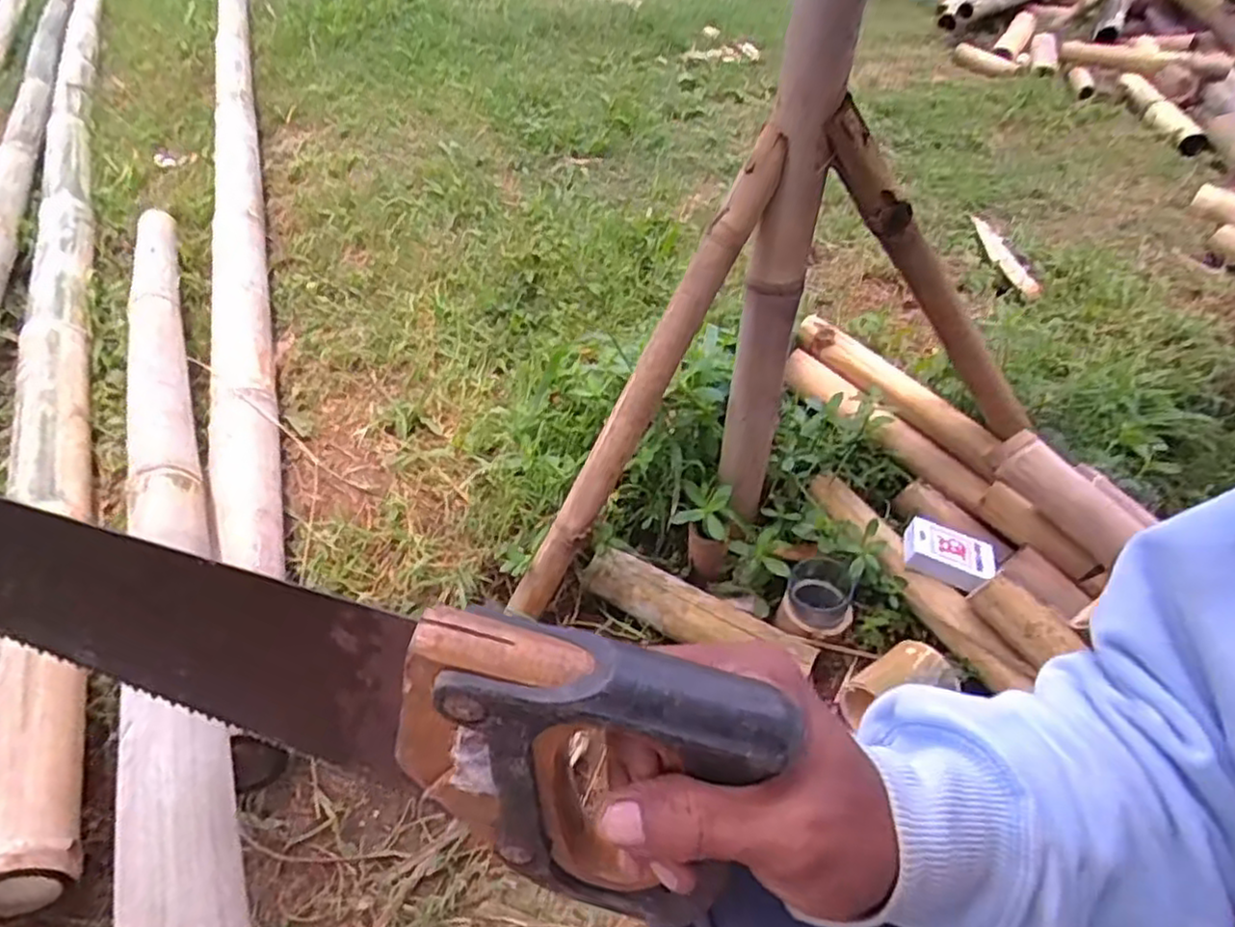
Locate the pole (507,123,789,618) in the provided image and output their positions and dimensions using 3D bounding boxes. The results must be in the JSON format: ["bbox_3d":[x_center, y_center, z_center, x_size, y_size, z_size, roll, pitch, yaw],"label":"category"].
[{"bbox_3d":[0.018,-0.060,0.707,0.046,0.533,0.032,1,35,-49],"label":"pole"}]

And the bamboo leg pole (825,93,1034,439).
[{"bbox_3d":[0.342,-0.165,0.748,0.043,0.518,0.047,-38,44,19],"label":"bamboo leg pole"}]

